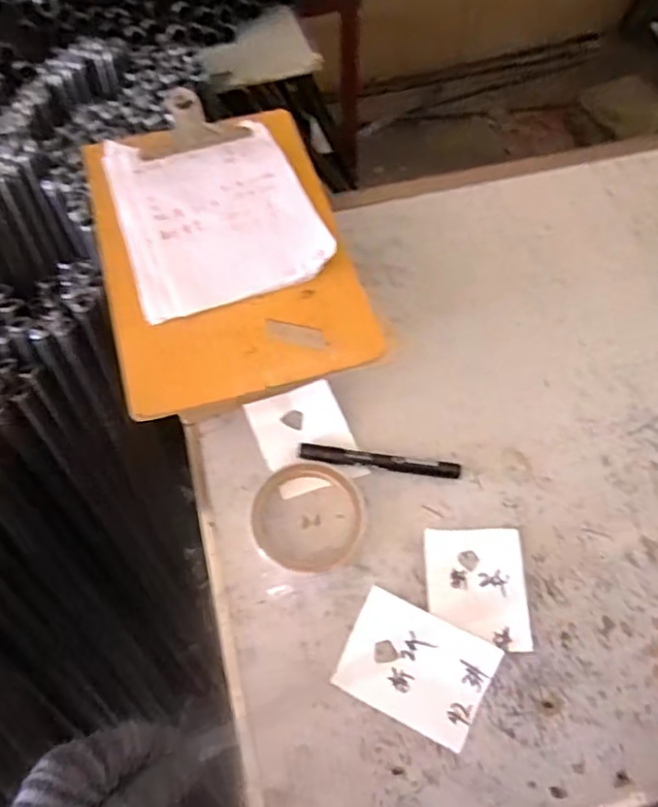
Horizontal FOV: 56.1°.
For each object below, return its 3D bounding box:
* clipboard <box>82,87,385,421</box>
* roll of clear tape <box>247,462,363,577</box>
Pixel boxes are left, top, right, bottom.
[{"bbox_3d":[-0.089,-0.136,0.506,0.194,0.024,0.288,-16,63,-7],"label":"clipboard"},{"bbox_3d":[-0.017,0.093,0.509,0.092,0.022,0.086,-9,63,-4],"label":"roll of clear tape"}]

